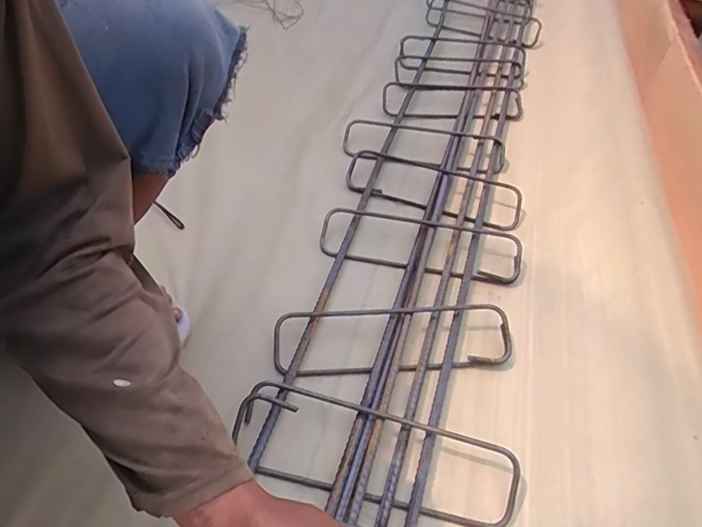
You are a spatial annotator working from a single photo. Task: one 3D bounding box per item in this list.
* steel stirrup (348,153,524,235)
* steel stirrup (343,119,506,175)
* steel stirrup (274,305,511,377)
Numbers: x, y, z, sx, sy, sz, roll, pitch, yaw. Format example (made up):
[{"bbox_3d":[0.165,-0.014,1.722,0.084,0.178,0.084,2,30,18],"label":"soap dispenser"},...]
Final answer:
[{"bbox_3d":[0.142,-0.133,0.843,0.312,0.026,0.130,18,59,12],"label":"steel stirrup"},{"bbox_3d":[0.138,-0.223,0.913,0.304,0.024,0.136,14,48,8],"label":"steel stirrup"},{"bbox_3d":[0.057,0.097,0.624,0.310,0.032,0.095,0,48,-6],"label":"steel stirrup"}]

